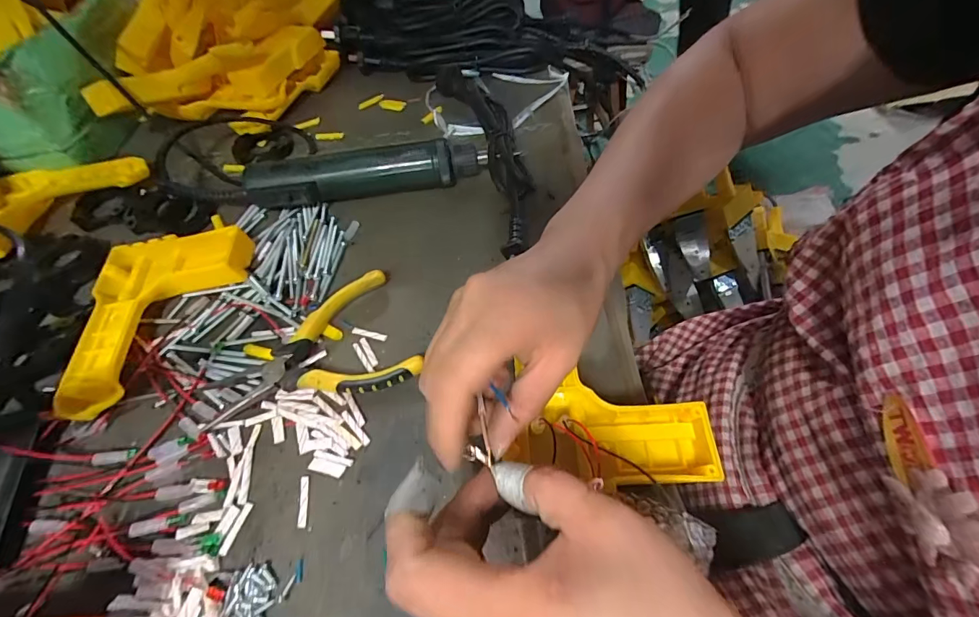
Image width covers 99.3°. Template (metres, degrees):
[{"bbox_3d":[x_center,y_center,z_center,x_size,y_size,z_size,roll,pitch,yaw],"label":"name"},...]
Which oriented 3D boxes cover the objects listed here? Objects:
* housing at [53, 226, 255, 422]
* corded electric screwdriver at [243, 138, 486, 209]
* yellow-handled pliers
[{"bbox_3d":[-0.277,-0.006,0.324,0.113,0.032,0.164,20,62,17],"label":"housing"},{"bbox_3d":[-0.113,-0.125,0.389,0.212,0.043,0.031,-13,58,-3],"label":"corded electric screwdriver"},{"bbox_3d":[-0.128,0.027,0.300,0.143,0.020,0.090,-15,58,-4],"label":"yellow-handled pliers"}]

